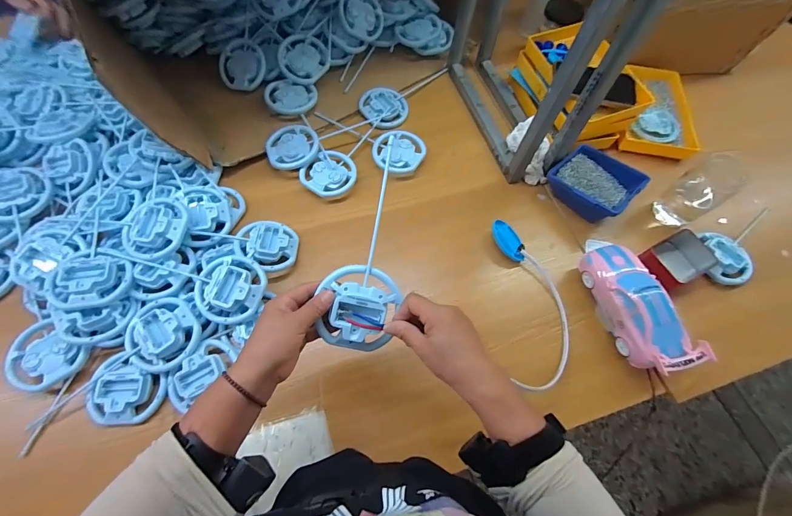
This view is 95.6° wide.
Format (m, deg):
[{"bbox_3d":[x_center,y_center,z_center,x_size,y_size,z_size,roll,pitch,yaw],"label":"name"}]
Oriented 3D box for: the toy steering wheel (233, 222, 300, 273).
[{"bbox_3d":[-0.214,-0.023,0.608,0.104,0.042,0.092,41,69,15],"label":"toy steering wheel"}]

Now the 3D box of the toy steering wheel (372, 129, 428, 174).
[{"bbox_3d":[0.003,-0.210,0.702,0.092,0.014,0.107,-31,70,-17],"label":"toy steering wheel"}]

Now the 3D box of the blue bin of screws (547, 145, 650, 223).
[{"bbox_3d":[0.357,-0.133,0.658,0.133,0.076,0.133,-39,72,-19],"label":"blue bin of screws"}]

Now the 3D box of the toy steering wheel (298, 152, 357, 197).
[{"bbox_3d":[-0.123,-0.157,0.680,0.096,0.029,0.083,-41,73,-20],"label":"toy steering wheel"}]

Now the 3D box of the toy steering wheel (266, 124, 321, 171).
[{"bbox_3d":[-0.200,-0.215,0.693,0.095,0.024,0.104,1,64,-3],"label":"toy steering wheel"}]

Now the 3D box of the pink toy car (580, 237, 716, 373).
[{"bbox_3d":[0.352,0.057,0.541,0.082,0.077,0.224,-10,65,-8],"label":"pink toy car"}]

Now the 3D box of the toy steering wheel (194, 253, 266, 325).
[{"bbox_3d":[-0.254,0.043,0.539,0.109,0.024,0.098,9,64,1],"label":"toy steering wheel"}]

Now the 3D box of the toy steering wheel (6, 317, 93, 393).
[{"bbox_3d":[-0.516,0.144,0.526,0.097,0.019,0.091,3,69,-7],"label":"toy steering wheel"}]

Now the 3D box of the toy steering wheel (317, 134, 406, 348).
[{"bbox_3d":[-0.031,-0.011,0.413,0.087,0.027,0.237,10,92,1],"label":"toy steering wheel"}]

